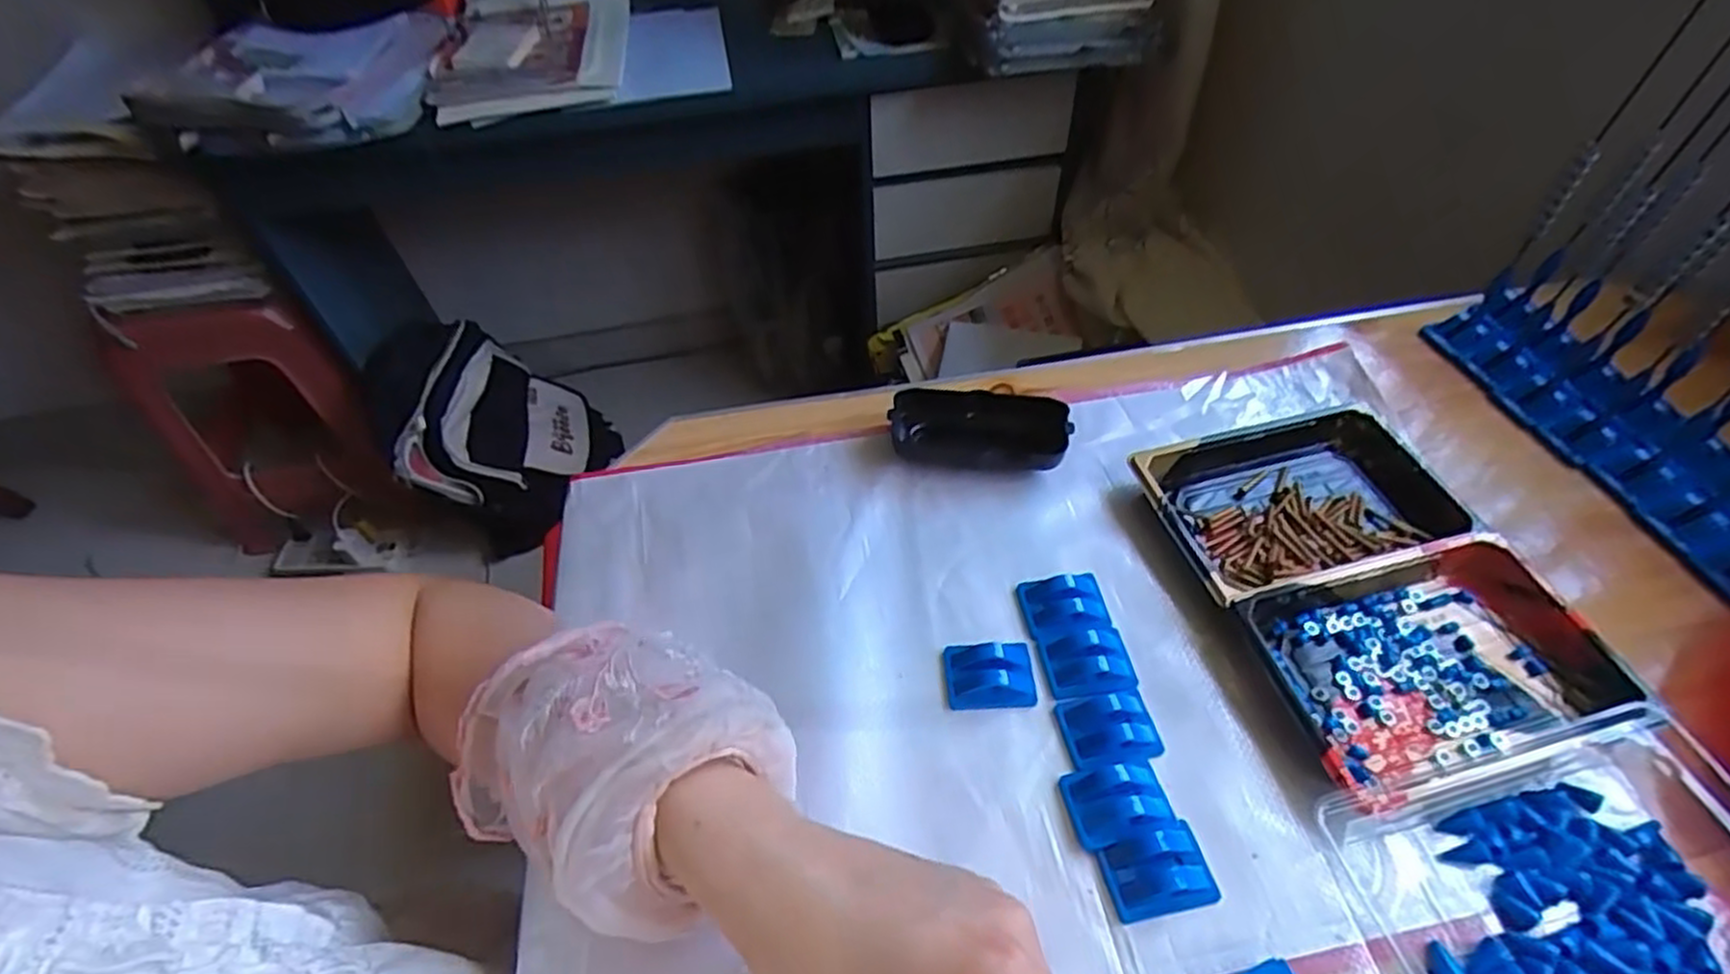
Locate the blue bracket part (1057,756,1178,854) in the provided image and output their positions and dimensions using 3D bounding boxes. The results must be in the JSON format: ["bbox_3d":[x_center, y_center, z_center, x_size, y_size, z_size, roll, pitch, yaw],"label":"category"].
[{"bbox_3d":[0.115,0.142,0.347,0.044,0.014,0.033,-10,50,-5],"label":"blue bracket part"}]

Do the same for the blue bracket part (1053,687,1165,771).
[{"bbox_3d":[0.118,0.114,0.366,0.045,0.015,0.036,-9,49,-4],"label":"blue bracket part"}]

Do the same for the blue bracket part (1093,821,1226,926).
[{"bbox_3d":[0.127,0.164,0.329,0.046,0.013,0.031,-11,50,-6],"label":"blue bracket part"}]

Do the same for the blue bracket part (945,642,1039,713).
[{"bbox_3d":[0.063,0.093,0.387,0.044,0.013,0.034,-4,49,-1],"label":"blue bracket part"}]

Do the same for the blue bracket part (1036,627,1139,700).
[{"bbox_3d":[0.114,0.088,0.388,0.044,0.013,0.035,-8,49,-4],"label":"blue bracket part"}]

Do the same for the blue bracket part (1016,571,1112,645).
[{"bbox_3d":[0.107,0.062,0.410,0.044,0.011,0.037,-9,49,-4],"label":"blue bracket part"}]

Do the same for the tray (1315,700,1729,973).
[{"bbox_3d":[0.296,0.161,0.305,0.176,0.028,0.120,-13,50,-8],"label":"tray"}]

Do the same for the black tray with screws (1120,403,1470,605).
[{"bbox_3d":[0.249,0.007,0.442,0.163,0.023,0.105,-13,50,-8],"label":"black tray with screws"}]

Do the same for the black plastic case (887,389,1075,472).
[{"bbox_3d":[0.071,-0.036,0.483,0.107,0.023,0.053,3,50,5],"label":"black plastic case"}]

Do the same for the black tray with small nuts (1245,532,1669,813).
[{"bbox_3d":[0.275,0.084,0.371,0.159,0.028,0.105,-13,50,-8],"label":"black tray with small nuts"}]

